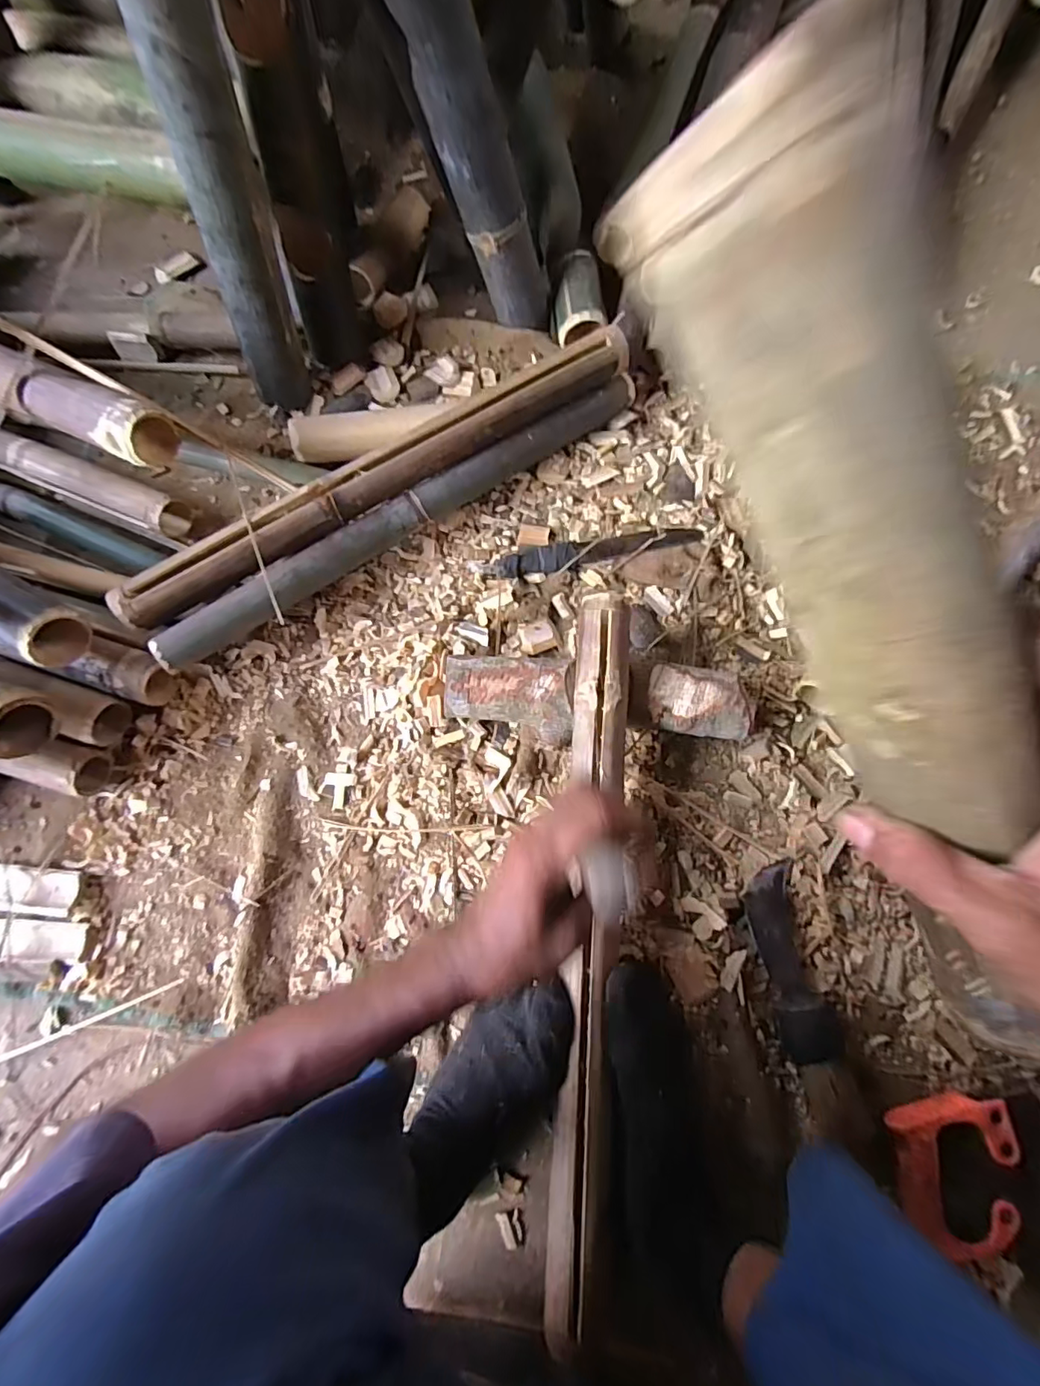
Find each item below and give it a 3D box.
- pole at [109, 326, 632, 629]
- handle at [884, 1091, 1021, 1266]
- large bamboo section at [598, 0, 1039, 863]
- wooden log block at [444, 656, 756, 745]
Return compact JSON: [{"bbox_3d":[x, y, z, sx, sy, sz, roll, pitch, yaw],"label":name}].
[{"bbox_3d":[-0.149,-0.259,0.617,0.648,0.041,0.057,-33,77,-8],"label":"pole"},{"bbox_3d":[0.397,0.439,0.488,0.103,0.036,0.127,-4,75,1],"label":"handle"},{"bbox_3d":[0.115,-0.049,0.171,0.051,0.050,0.242,-37,110,-8],"label":"large bamboo section"},{"bbox_3d":[0.083,0.011,0.595,0.326,0.061,0.090,5,74,2],"label":"wooden log block"}]

